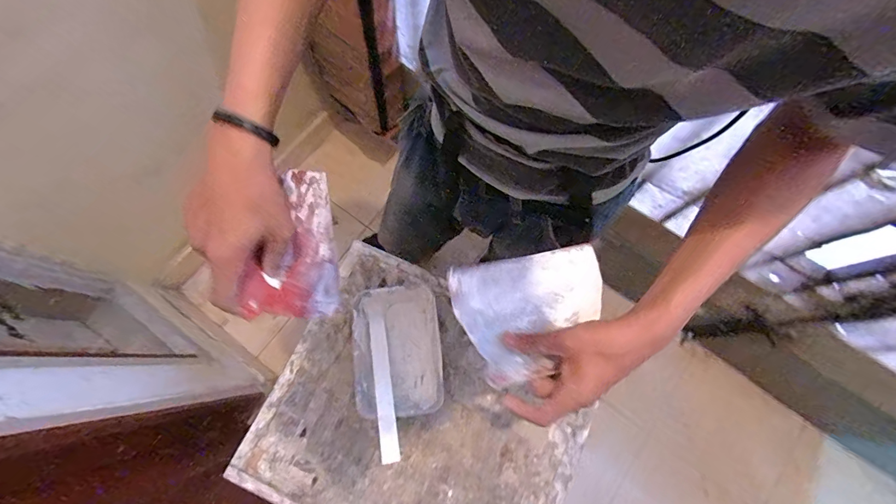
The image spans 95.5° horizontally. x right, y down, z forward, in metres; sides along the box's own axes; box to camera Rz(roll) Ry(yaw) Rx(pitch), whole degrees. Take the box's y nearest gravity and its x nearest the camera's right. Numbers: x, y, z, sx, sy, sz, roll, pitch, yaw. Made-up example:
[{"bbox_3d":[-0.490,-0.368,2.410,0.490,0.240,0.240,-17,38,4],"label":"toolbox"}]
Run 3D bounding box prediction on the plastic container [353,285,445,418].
[{"bbox_3d":[-0.071,0.137,0.585,0.120,0.049,0.173,-4,80,-2],"label":"plastic container"}]

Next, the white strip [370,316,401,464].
[{"bbox_3d":[-0.090,0.181,0.562,0.023,0.011,0.197,-11,56,-3],"label":"white strip"}]

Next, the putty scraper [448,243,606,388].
[{"bbox_3d":[0.098,0.058,0.452,0.170,0.006,0.130,-20,82,-14],"label":"putty scraper"}]

